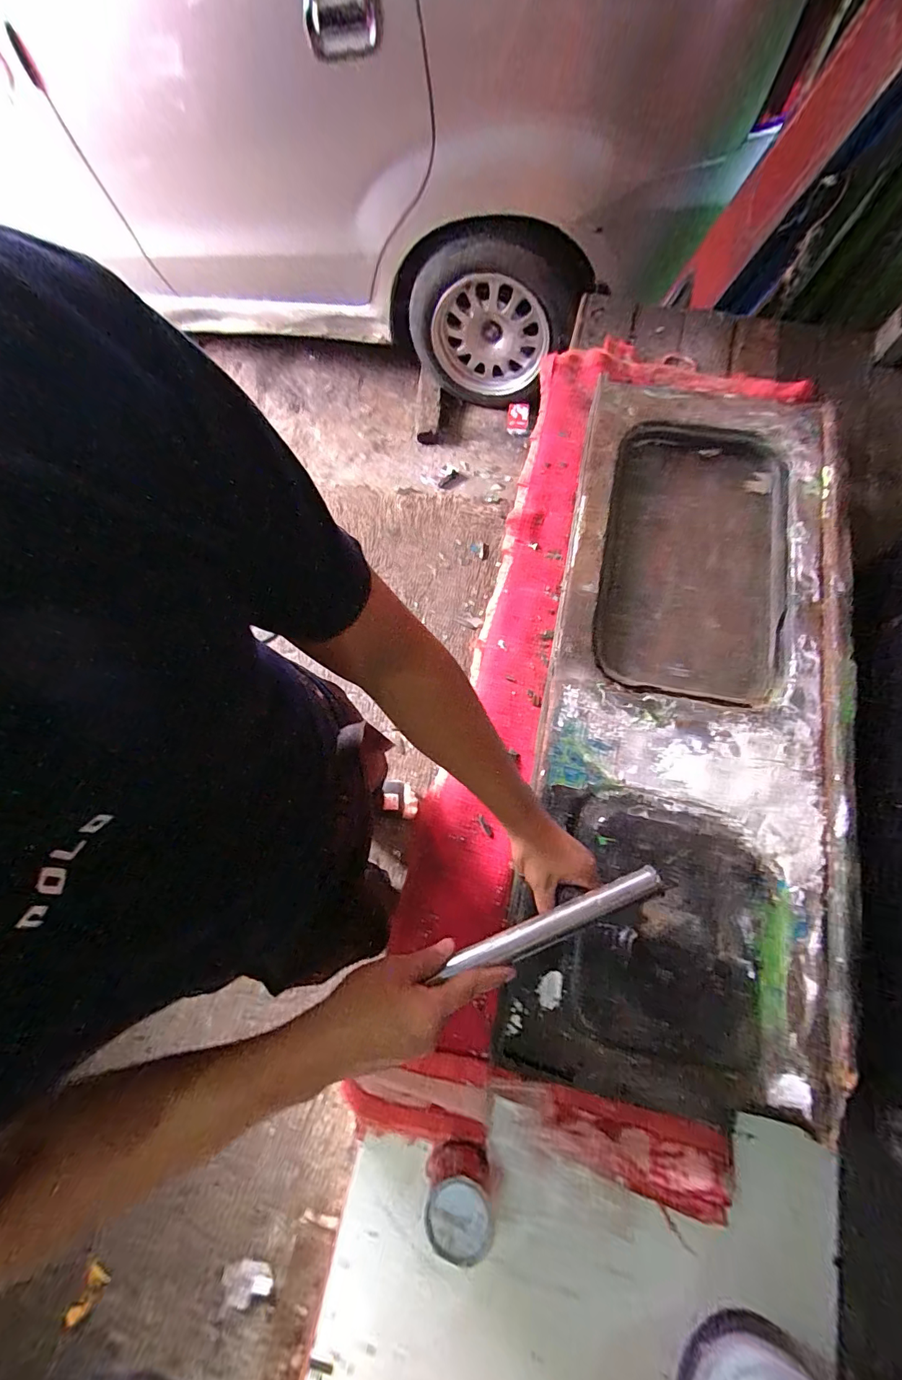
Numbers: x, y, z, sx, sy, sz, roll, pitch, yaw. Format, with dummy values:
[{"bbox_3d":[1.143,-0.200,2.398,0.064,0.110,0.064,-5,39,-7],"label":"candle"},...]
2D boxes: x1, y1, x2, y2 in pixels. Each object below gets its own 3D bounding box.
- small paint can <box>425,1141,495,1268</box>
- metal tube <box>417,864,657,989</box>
[{"bbox_3d":[0.009,0.570,0.511,0.069,0.071,0.076,3,76,0],"label":"small paint can"},{"bbox_3d":[0.087,0.204,0.393,0.209,0.015,0.022,-20,77,-8],"label":"metal tube"}]

